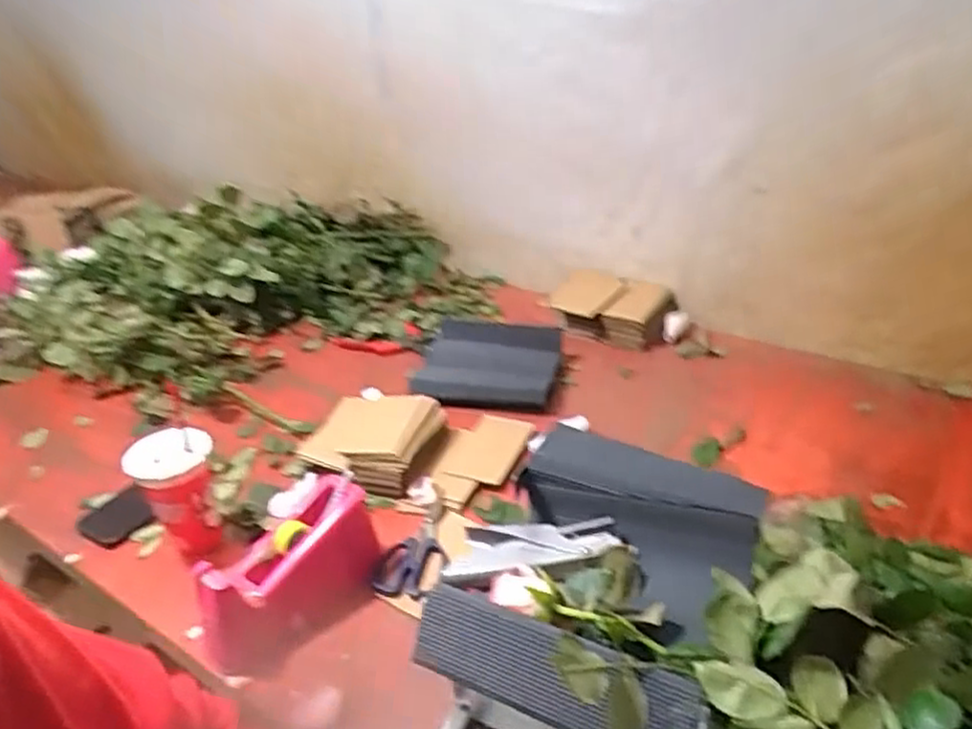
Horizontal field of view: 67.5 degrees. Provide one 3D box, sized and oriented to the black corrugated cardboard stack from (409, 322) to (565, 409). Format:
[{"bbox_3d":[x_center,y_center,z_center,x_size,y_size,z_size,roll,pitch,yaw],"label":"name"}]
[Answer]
[{"bbox_3d":[0.000,-0.010,1.167,0.227,0.032,0.204,1,31,12],"label":"black corrugated cardboard stack"}]

